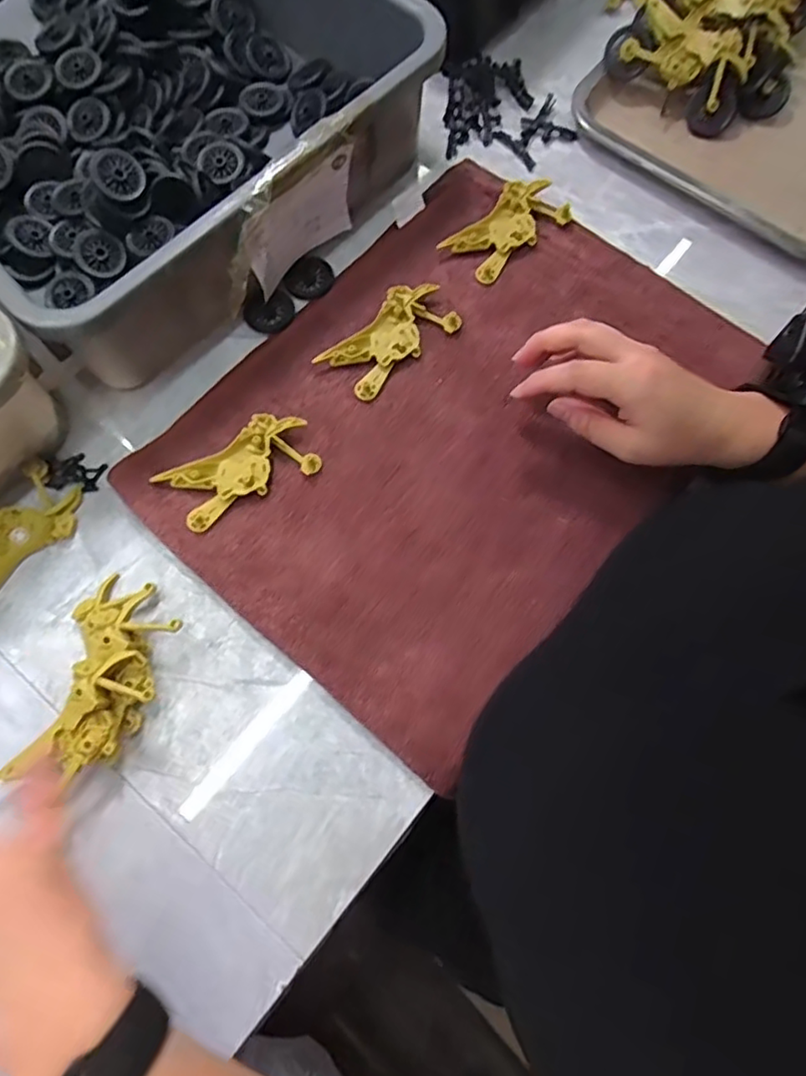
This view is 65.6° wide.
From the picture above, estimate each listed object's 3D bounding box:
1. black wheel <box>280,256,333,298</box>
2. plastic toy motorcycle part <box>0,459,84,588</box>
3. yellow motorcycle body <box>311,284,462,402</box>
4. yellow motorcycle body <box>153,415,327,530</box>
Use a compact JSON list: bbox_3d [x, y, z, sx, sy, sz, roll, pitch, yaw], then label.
[{"bbox_3d":[-0.072,-0.204,0.488,0.032,0.006,0.039,32,75,9],"label":"black wheel"},{"bbox_3d":[-0.264,-0.001,0.418,0.050,0.016,0.102,41,77,11],"label":"plastic toy motorcycle part"},{"bbox_3d":[-0.010,-0.147,0.463,0.101,0.015,0.051,-41,77,-12],"label":"yellow motorcycle body"},{"bbox_3d":[-0.111,-0.048,0.431,0.099,0.014,0.051,-29,75,-9],"label":"yellow motorcycle body"}]

